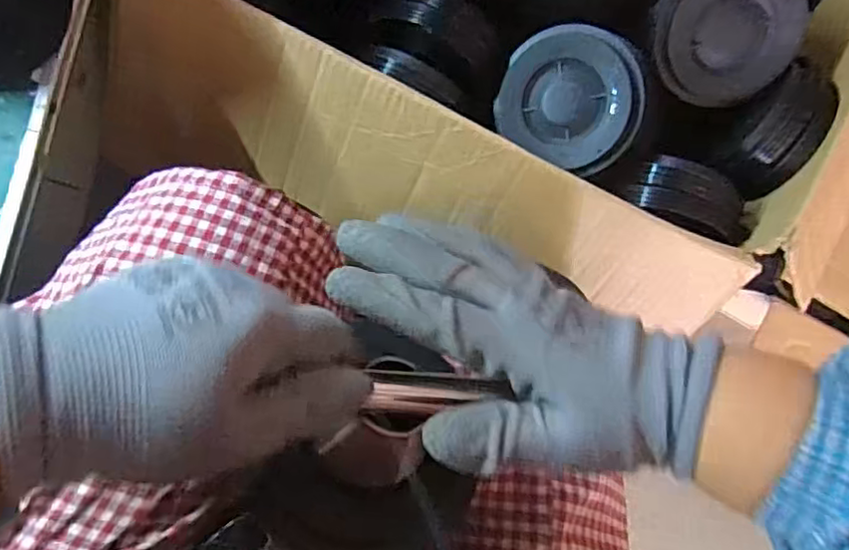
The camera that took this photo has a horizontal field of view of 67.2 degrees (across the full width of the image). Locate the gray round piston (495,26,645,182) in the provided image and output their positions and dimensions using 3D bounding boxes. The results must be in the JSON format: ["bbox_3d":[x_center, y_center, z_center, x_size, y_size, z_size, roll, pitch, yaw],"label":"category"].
[{"bbox_3d":[0.129,-0.154,0.543,0.122,0.055,0.098,39,114,9],"label":"gray round piston"}]

